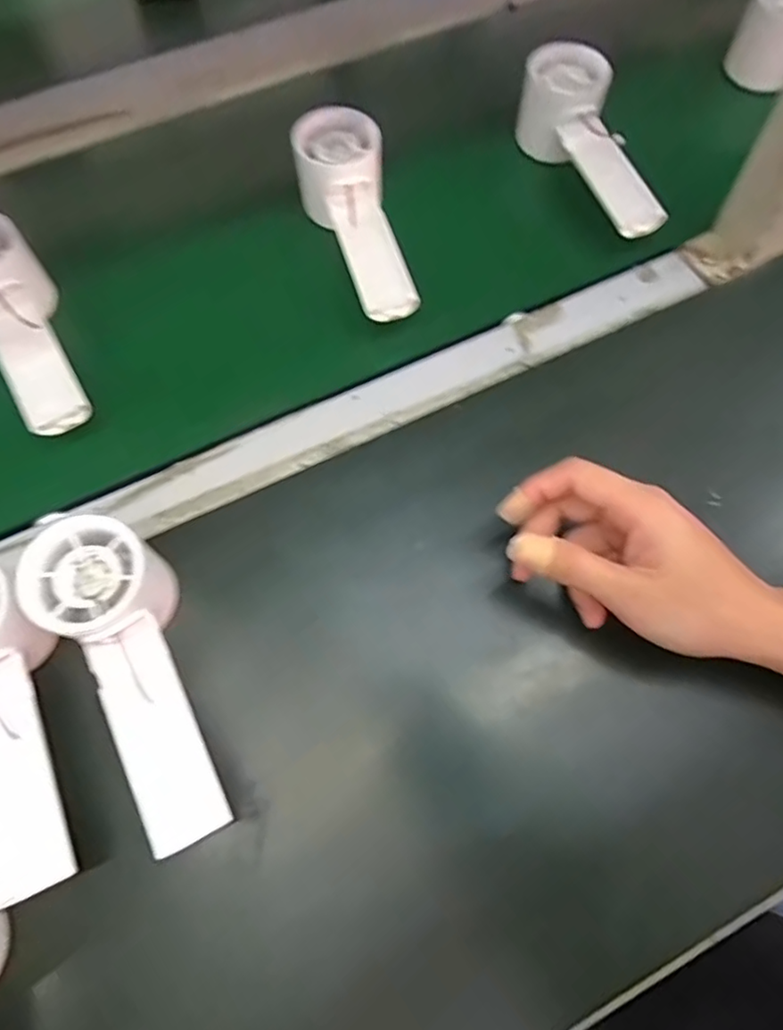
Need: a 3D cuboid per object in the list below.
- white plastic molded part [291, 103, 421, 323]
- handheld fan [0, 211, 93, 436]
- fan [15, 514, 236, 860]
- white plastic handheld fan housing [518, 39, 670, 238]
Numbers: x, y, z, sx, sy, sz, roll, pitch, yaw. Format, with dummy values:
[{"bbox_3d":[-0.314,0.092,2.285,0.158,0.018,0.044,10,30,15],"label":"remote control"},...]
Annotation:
[{"bbox_3d":[-0.026,-0.199,0.415,0.060,0.051,0.157,-11,68,-4],"label":"white plastic molded part"},{"bbox_3d":[-0.232,-0.119,0.391,0.058,0.062,0.154,-35,72,-13],"label":"handheld fan"},{"bbox_3d":[-0.120,0.076,0.299,0.056,0.052,0.157,-32,71,-12],"label":"fan"},{"bbox_3d":[0.144,-0.268,0.441,0.052,0.047,0.158,-17,69,-7],"label":"white plastic handheld fan housing"}]

